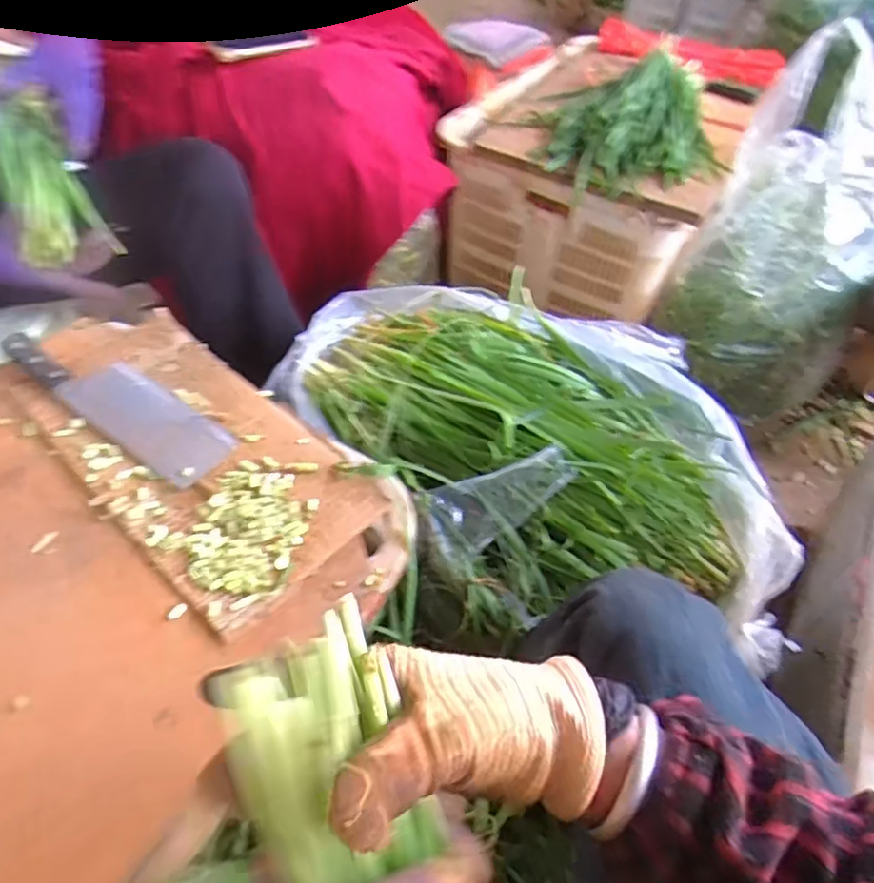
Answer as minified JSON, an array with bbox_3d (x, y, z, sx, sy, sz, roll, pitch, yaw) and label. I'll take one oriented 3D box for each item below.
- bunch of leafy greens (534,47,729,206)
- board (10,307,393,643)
[{"bbox_3d":[0.293,-0.499,0.986,0.273,0.076,0.347,4,50,-2],"label":"bunch of leafy greens"},{"bbox_3d":[-0.236,-0.011,0.594,0.391,0.012,0.176,38,57,24],"label":"board"}]

